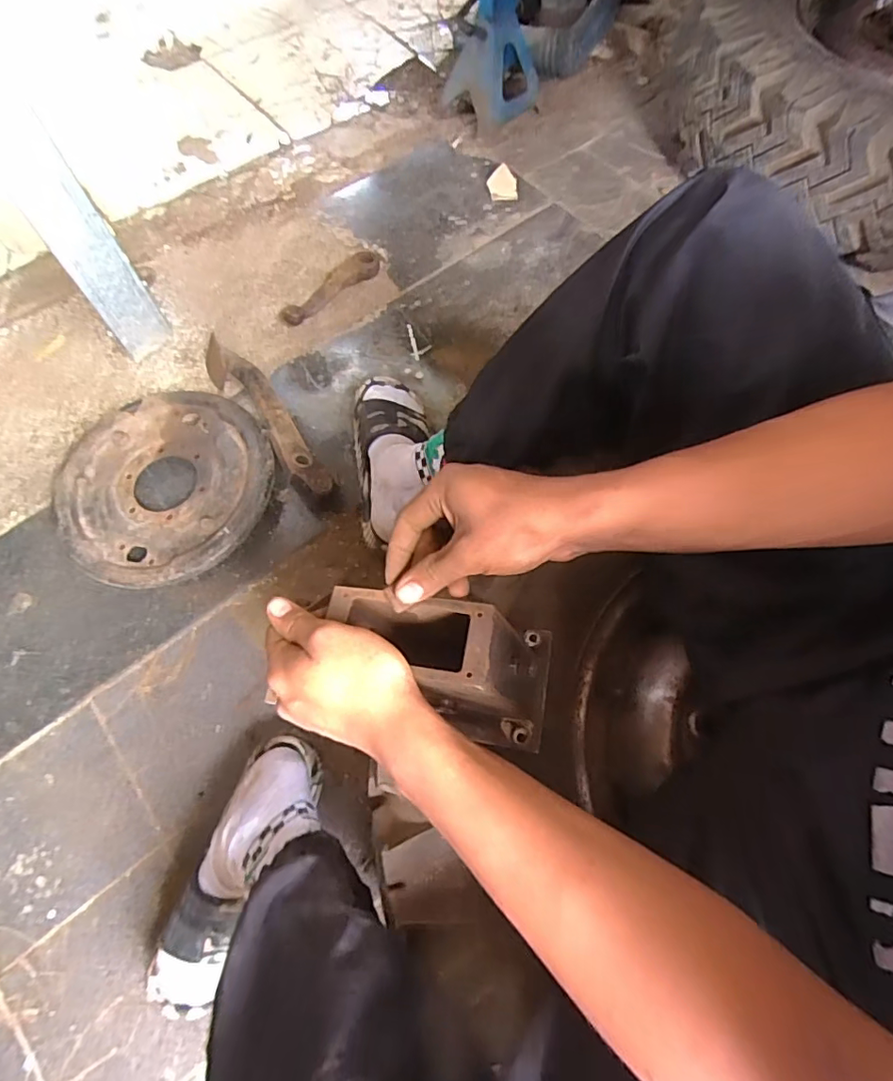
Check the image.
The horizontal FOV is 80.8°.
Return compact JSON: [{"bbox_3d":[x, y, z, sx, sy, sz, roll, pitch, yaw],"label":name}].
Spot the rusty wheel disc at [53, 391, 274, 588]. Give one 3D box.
[{"bbox_3d":[-0.379,-0.079,0.722,0.272,0.035,0.283,1,68,-3],"label":"rusty wheel disc"}]

